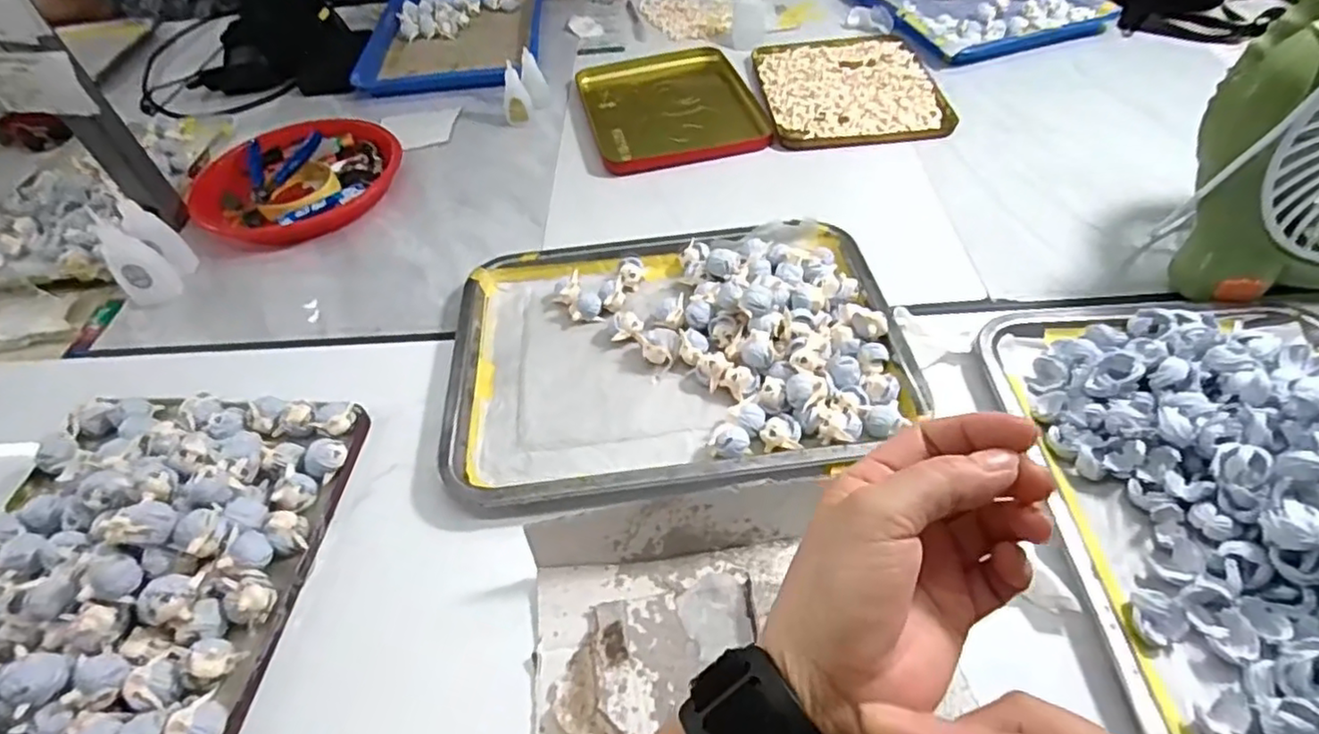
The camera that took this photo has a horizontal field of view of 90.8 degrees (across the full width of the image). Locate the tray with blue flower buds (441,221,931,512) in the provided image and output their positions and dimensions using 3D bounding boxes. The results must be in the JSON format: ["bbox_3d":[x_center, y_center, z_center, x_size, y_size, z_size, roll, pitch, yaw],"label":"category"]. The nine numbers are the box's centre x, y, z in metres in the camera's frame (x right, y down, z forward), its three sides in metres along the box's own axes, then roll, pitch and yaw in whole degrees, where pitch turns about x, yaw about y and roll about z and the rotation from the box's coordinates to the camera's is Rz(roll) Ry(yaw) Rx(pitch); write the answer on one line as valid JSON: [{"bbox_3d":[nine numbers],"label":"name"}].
[{"bbox_3d":[0.009,-0.019,0.519,0.346,0.046,0.272,-8,48,-1],"label":"tray with blue flower buds"}]

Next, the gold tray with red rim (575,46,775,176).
[{"bbox_3d":[0.007,-0.333,0.816,0.197,0.019,0.286,-13,49,-5],"label":"gold tray with red rim"}]

